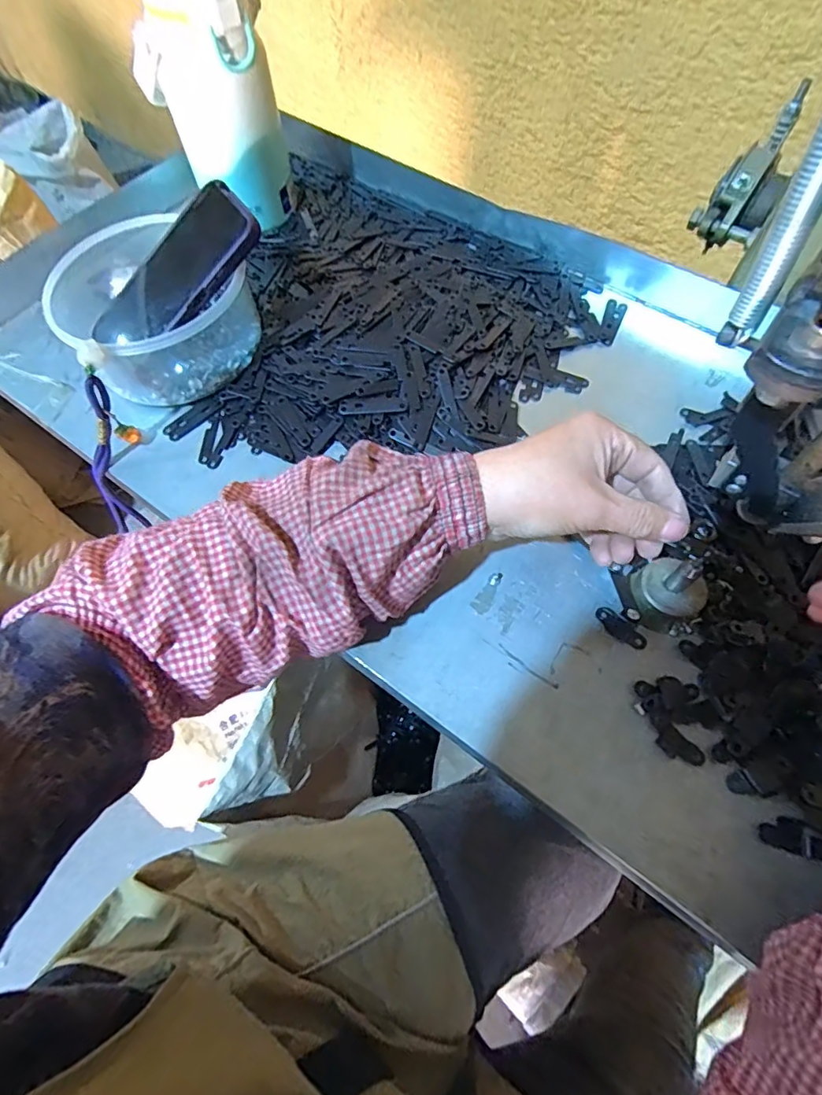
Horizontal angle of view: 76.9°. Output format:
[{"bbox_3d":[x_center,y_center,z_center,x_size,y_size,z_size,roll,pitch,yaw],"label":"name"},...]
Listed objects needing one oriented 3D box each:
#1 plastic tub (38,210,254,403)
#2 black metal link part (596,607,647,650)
[{"bbox_3d":[-0.204,-0.196,0.418,0.136,0.076,0.151,-29,67,-11],"label":"plastic tub"},{"bbox_3d":[0.131,0.051,0.324,0.011,0.005,0.033,-40,70,-15],"label":"black metal link part"}]

